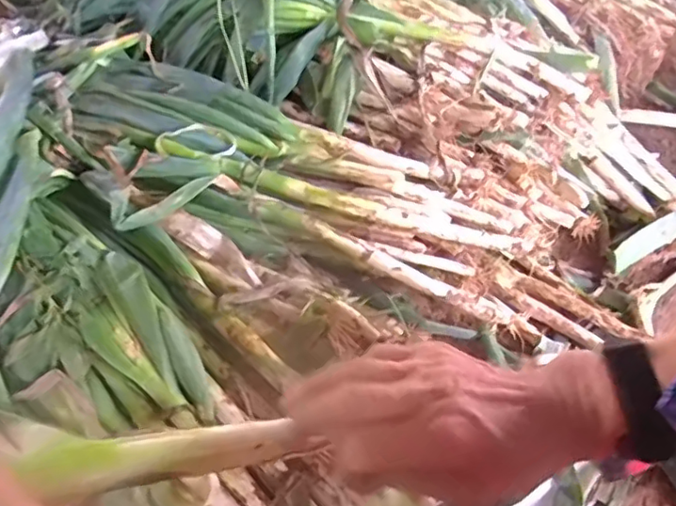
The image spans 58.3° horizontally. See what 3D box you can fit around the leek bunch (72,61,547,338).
[{"bbox_3d":[-0.043,-0.096,0.921,0.736,0.103,0.232,25,50,0],"label":"leek bunch"}]

